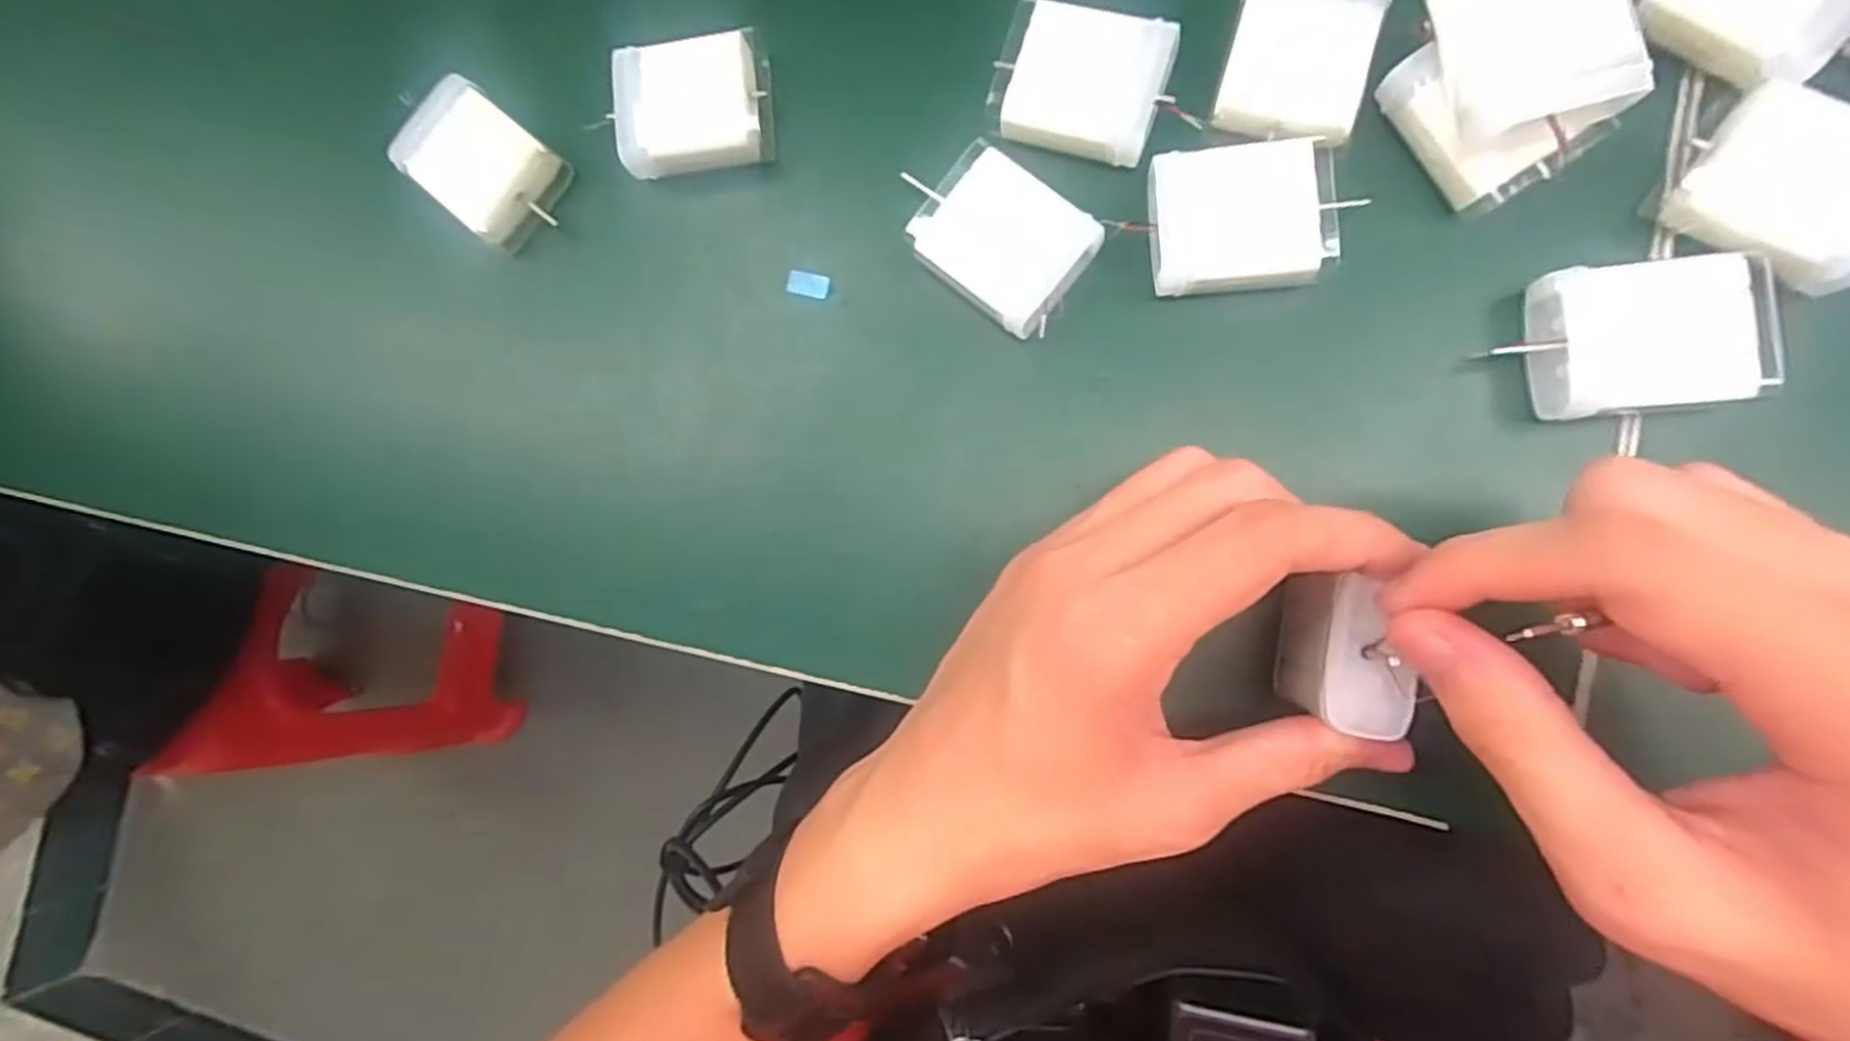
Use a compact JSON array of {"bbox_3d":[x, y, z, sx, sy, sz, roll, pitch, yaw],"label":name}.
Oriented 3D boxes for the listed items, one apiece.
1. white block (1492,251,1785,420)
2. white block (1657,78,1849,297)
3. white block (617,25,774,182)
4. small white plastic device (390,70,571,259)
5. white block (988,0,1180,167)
[{"bbox_3d":[0.200,-0.051,0.221,0.059,0.020,0.040,-3,88,9],"label":"white block"},{"bbox_3d":[0.240,-0.091,0.216,0.048,0.019,0.044,38,95,8],"label":"white block"},{"bbox_3d":[-0.080,-0.144,0.272,0.048,0.023,0.045,-6,88,9],"label":"white block"},{"bbox_3d":[-0.159,-0.128,0.283,0.052,0.027,0.040,40,95,8],"label":"small white plastic device"},{"bbox_3d":[0.050,-0.139,0.250,0.051,0.015,0.041,19,92,9],"label":"white block"}]

